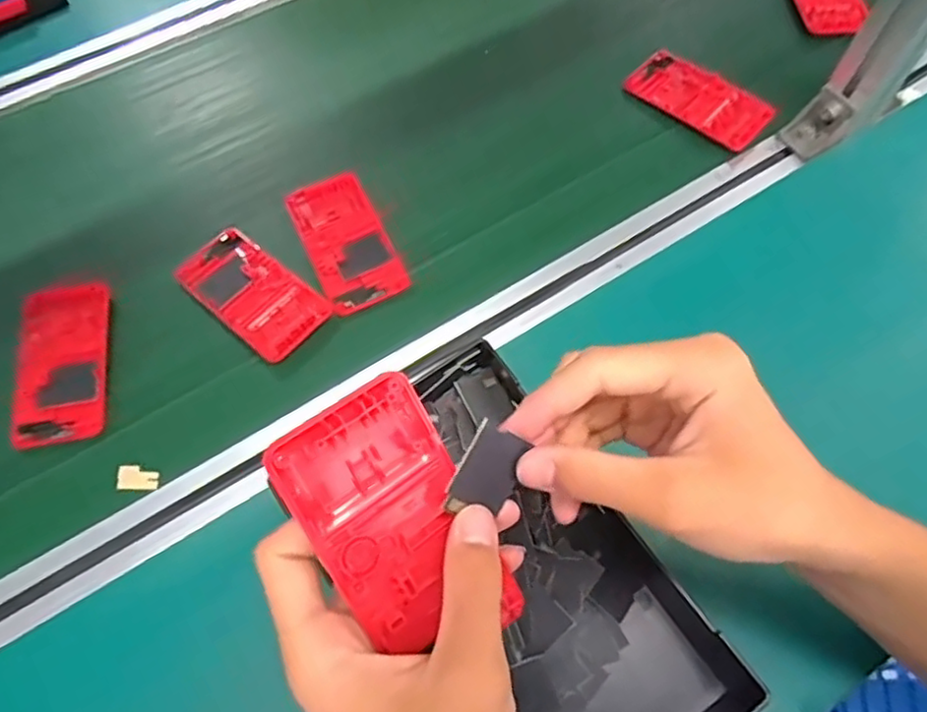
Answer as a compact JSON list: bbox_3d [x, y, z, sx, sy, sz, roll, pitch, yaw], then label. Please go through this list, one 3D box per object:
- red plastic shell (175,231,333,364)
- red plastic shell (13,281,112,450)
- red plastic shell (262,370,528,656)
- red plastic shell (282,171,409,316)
[{"bbox_3d":[-0.163,-0.053,0.496,0.125,0.009,0.063,39,71,17],"label":"red plastic shell"},{"bbox_3d":[-0.292,0.004,0.477,0.064,0.009,0.125,-12,65,-6],"label":"red plastic shell"},{"bbox_3d":[-0.023,0.069,0.253,0.061,0.012,0.115,-34,101,-23],"label":"red plastic shell"},{"bbox_3d":[-0.094,-0.094,0.516,0.061,0.009,0.119,-24,67,-11],"label":"red plastic shell"}]

